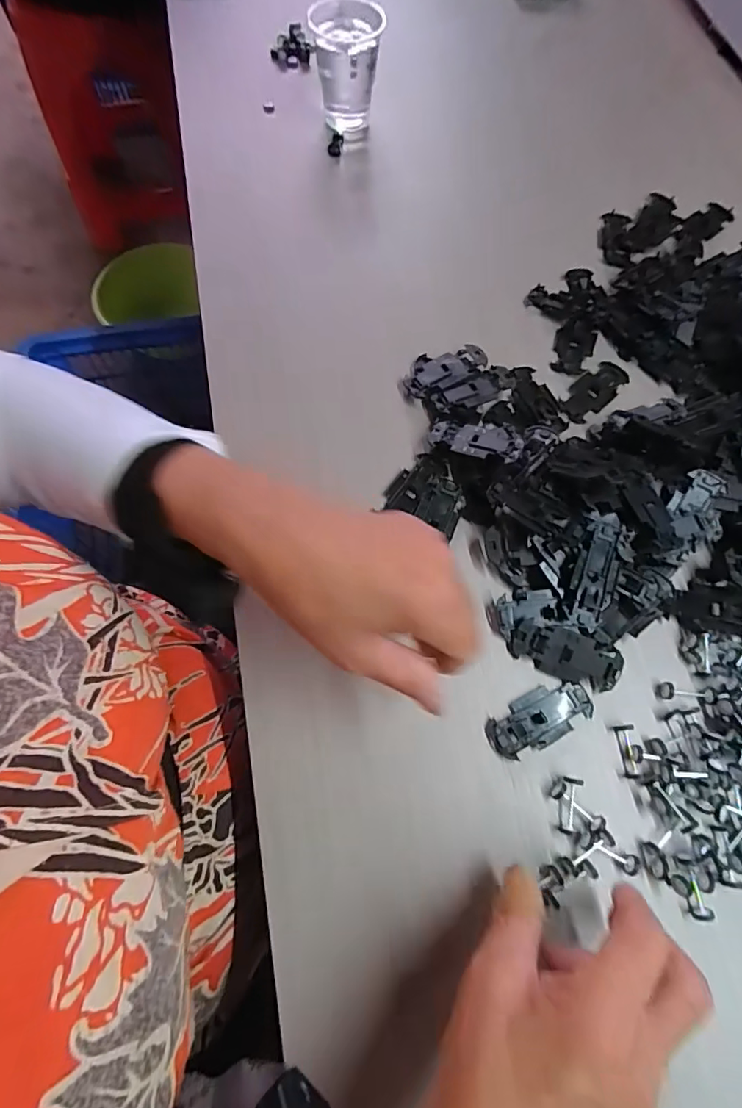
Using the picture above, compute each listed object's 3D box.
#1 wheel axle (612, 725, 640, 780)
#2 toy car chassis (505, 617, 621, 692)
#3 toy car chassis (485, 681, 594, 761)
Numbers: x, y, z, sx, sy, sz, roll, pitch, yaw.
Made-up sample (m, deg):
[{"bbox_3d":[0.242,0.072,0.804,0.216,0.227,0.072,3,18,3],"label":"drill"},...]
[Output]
[{"bbox_3d":[0.153,0.118,0.299,0.009,0.012,0.030,-4,71,-3],"label":"wheel axle"},{"bbox_3d":[0.120,0.062,0.313,0.065,0.006,0.030,24,95,10],"label":"toy car chassis"},{"bbox_3d":[0.103,0.099,0.304,0.066,0.005,0.030,-28,74,-10],"label":"toy car chassis"}]

